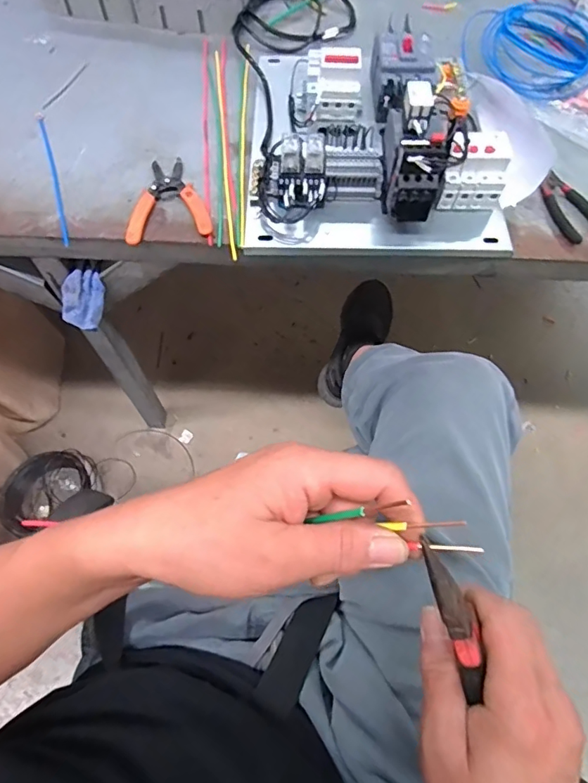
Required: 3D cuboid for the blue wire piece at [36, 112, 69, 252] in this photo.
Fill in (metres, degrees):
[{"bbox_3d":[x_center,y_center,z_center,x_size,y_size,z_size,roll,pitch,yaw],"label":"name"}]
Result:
[{"bbox_3d":[-0.331,-0.301,0.666,0.011,0.004,0.271,-18,64,-9],"label":"blue wire piece"}]

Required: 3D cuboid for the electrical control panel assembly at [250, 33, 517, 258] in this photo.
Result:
[{"bbox_3d":[0.108,-0.372,0.635,0.328,0.118,0.388,1,63,1],"label":"electrical control panel assembly"}]

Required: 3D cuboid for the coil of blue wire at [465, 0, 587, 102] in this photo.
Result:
[{"bbox_3d":[0.386,-0.540,0.769,0.181,0.044,0.213,-25,66,-12],"label":"coil of blue wire"}]

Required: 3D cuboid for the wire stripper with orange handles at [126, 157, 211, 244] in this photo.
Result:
[{"bbox_3d":[-0.164,-0.252,0.635,0.103,0.010,0.139,-7,63,-3],"label":"wire stripper with orange handles"}]

